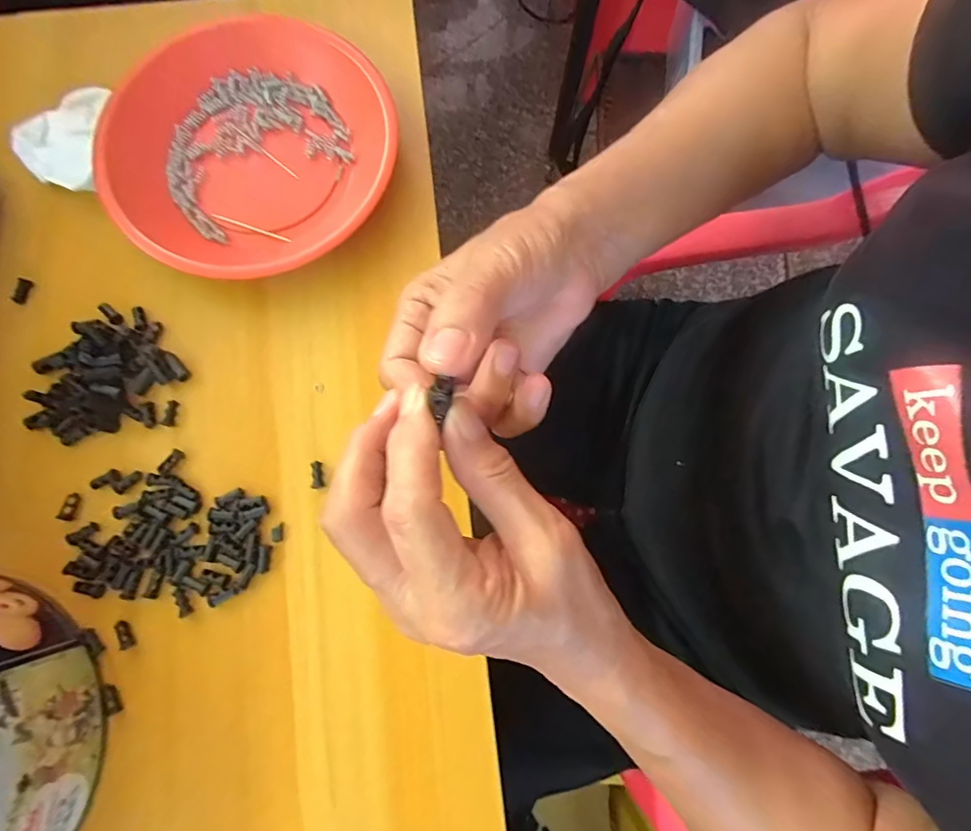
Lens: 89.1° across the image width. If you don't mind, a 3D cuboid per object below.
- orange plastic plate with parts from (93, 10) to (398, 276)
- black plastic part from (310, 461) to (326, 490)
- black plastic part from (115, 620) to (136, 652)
[{"bbox_3d":[-0.165,-0.187,0.343,0.189,0.031,0.197,35,79,6],"label":"orange plastic plate with parts"},{"bbox_3d":[-0.105,0.037,0.307,0.008,0.004,0.016,-11,78,-4],"label":"black plastic part"},{"bbox_3d":[-0.209,0.127,0.285,0.009,0.004,0.017,-24,80,-6],"label":"black plastic part"}]

